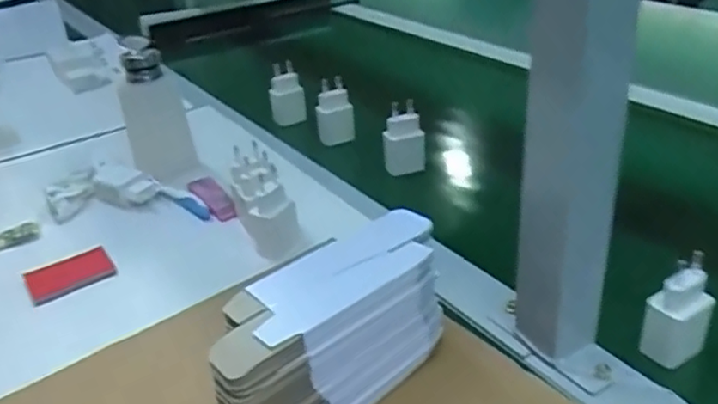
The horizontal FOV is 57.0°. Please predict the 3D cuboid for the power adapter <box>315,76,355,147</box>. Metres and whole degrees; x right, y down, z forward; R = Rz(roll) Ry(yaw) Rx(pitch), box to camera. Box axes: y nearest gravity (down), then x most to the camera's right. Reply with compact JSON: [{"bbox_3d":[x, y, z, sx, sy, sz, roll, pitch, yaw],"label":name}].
[{"bbox_3d":[-0.029,-0.107,0.807,0.043,0.081,0.029,-5,30,0],"label":"power adapter"}]

